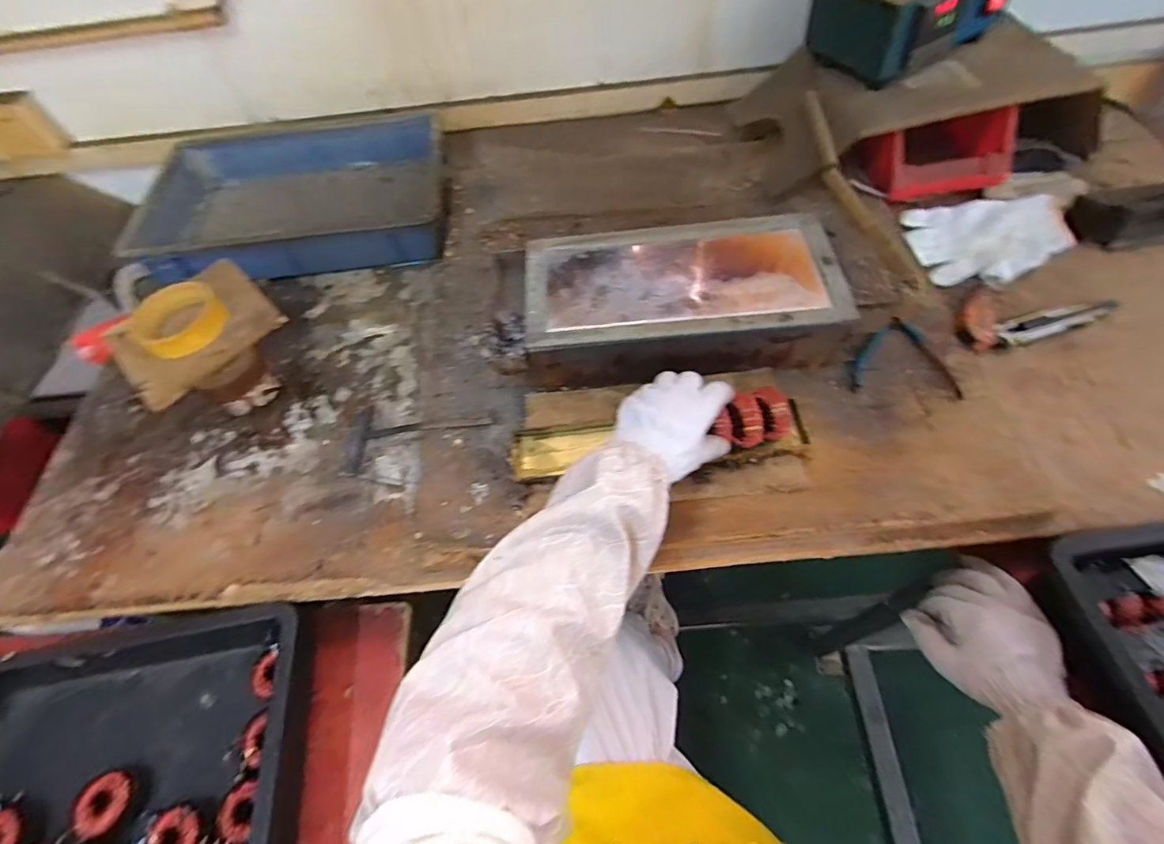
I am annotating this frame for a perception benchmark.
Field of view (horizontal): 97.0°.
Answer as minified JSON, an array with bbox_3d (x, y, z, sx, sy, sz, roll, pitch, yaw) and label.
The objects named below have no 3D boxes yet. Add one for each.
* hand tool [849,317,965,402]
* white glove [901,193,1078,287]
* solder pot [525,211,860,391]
[{"bbox_3d":[0.356,-0.076,0.575,0.106,0.007,0.105,8,59,10],"label":"hand tool"},{"bbox_3d":[0.557,-0.261,0.715,0.211,0.037,0.153,-22,59,-9],"label":"white glove"},{"bbox_3d":[0.106,-0.139,0.598,0.355,0.090,0.182,-4,58,2],"label":"solder pot"}]

